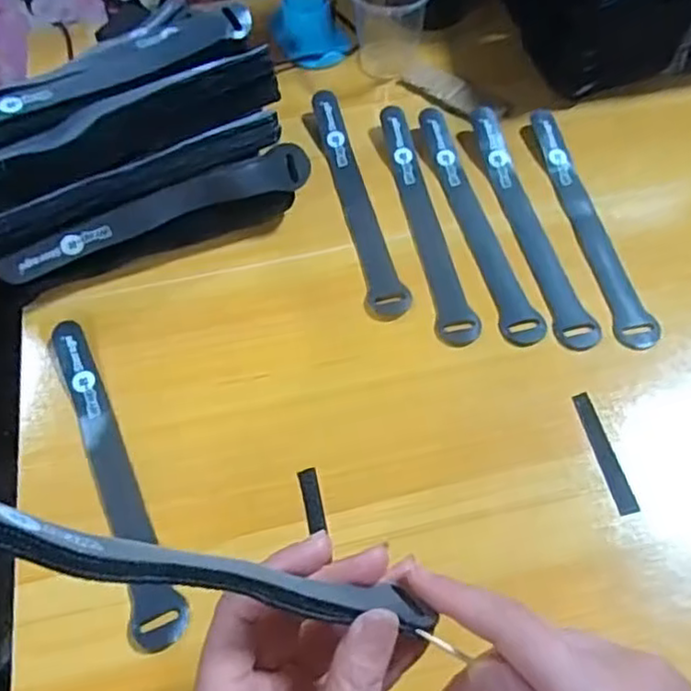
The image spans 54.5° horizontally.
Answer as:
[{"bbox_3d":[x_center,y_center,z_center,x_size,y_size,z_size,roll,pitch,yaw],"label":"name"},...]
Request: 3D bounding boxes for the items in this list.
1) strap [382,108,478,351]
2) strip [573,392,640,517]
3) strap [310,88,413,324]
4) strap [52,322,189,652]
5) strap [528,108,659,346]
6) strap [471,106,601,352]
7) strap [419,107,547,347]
[{"bbox_3d":[0.055,-0.090,0.459,0.024,0.006,0.208,-8,60,-3],"label":"strap"},{"bbox_3d":[0.142,0.057,0.366,0.012,0.004,0.070,-12,60,-5],"label":"strip"},{"bbox_3d":[0.008,-0.106,0.474,0.027,0.011,0.209,-10,58,-6],"label":"strap"},{"bbox_3d":[-0.132,0.066,0.369,0.027,0.005,0.201,-25,62,-12],"label":"strap"},{"bbox_3d":[0.165,-0.088,0.459,0.022,0.009,0.211,-7,60,-2],"label":"strap"},{"bbox_3d":[0.122,-0.089,0.457,0.025,0.008,0.214,-12,60,-5],"label":"strap"},{"bbox_3d":[0.089,-0.089,0.458,0.025,0.012,0.207,-12,57,-2],"label":"strap"}]

